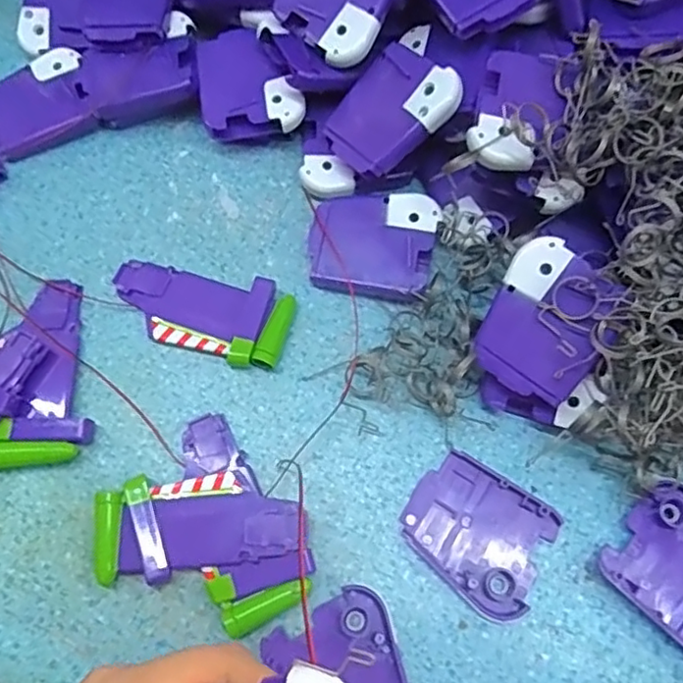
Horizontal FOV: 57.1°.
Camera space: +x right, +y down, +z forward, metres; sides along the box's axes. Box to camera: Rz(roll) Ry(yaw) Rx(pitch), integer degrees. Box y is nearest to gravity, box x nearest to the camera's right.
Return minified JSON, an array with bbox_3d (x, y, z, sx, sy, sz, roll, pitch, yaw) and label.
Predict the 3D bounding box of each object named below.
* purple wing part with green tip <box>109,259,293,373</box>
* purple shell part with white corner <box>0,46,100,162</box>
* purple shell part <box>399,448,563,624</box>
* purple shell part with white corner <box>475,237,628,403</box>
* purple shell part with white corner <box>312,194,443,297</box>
[{"bbox_3d":[-0.069,-0.014,0.306,0.088,0.010,0.043,10,71,4],"label":"purple wing part with green tip"},{"bbox_3d":[-0.168,-0.131,0.346,0.059,0.015,0.052,-21,72,-7],"label":"purple shell part with white corner"},{"bbox_3d":[0.059,0.083,0.273,0.061,0.005,0.052,31,74,10],"label":"purple shell part"},{"bbox_3d":[0.087,-0.009,0.267,0.047,0.007,0.062,27,99,19],"label":"purple shell part with white corner"},{"bbox_3d":[0.015,-0.047,0.312,0.061,0.019,0.048,3,71,1],"label":"purple shell part with white corner"}]

